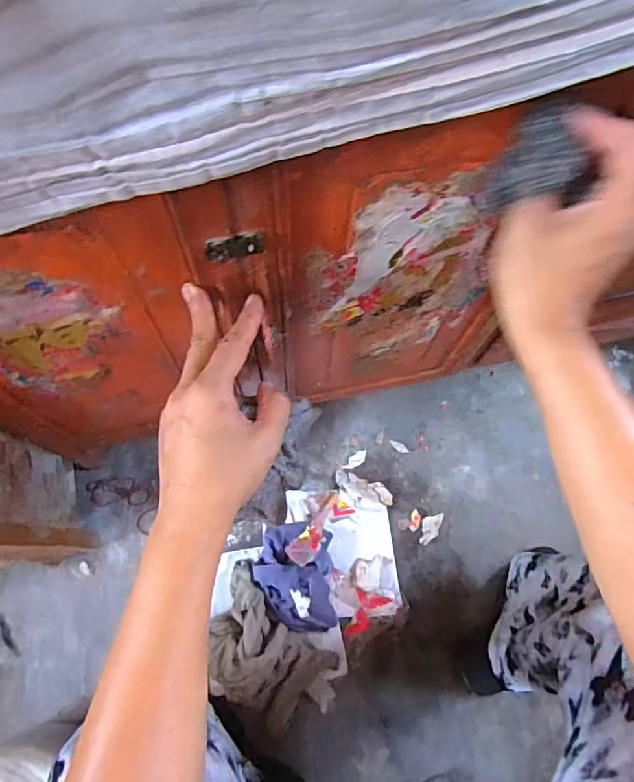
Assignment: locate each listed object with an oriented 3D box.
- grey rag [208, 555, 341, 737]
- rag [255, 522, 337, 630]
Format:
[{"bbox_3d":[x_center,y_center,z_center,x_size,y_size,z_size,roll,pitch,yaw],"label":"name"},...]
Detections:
[{"bbox_3d":[-0.087,0.400,0.782,0.229,0.061,0.154,42,75,12],"label":"grey rag"},{"bbox_3d":[-0.035,0.297,0.817,0.124,0.053,0.163,-4,71,-3],"label":"rag"}]

